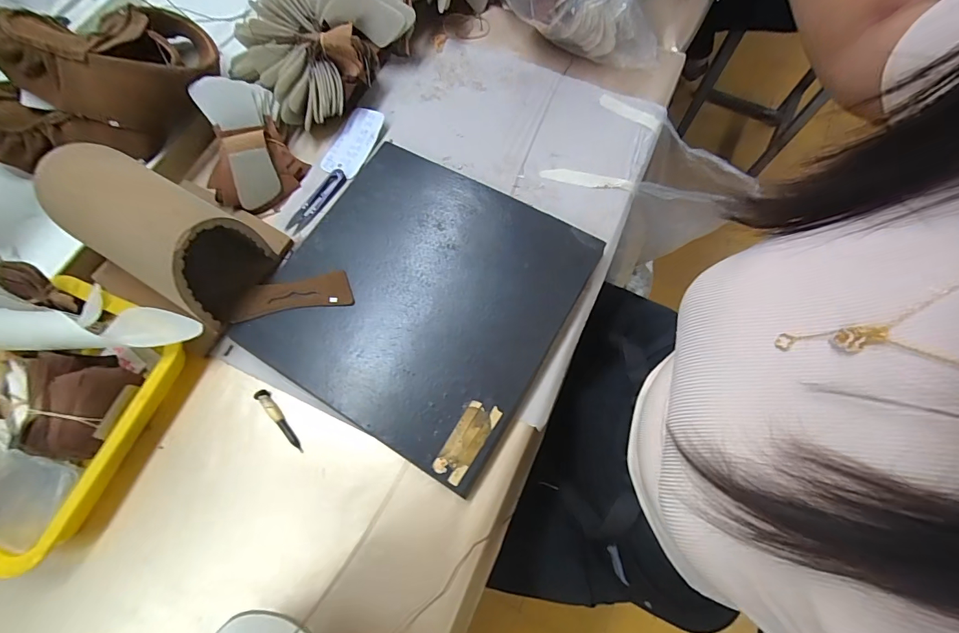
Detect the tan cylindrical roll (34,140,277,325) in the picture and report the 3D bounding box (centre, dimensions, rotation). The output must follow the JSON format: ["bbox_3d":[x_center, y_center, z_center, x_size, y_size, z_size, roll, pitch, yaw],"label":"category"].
[{"bbox_3d":[-0.336,-0.090,0.437,0.184,0.134,0.102,30,75,10],"label":"tan cylindrical roll"}]

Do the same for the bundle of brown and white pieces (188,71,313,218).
[{"bbox_3d":[-0.280,-0.214,0.508,0.101,0.074,0.147,-10,72,-2],"label":"bundle of brown and white pieces"}]

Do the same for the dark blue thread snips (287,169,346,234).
[{"bbox_3d":[-0.205,-0.146,0.520,0.027,0.008,0.098,32,75,11],"label":"dark blue thread snips"}]

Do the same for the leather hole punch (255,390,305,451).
[{"bbox_3d":[-0.210,0.108,0.435,0.012,0.010,0.078,-42,76,-12],"label":"leather hole punch"}]

